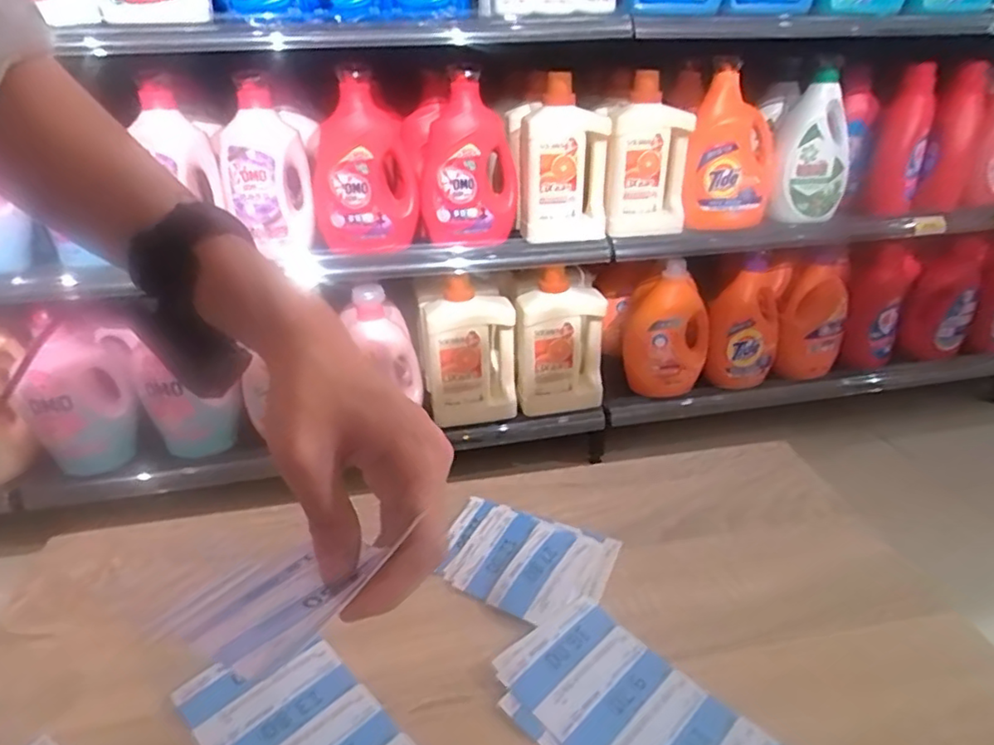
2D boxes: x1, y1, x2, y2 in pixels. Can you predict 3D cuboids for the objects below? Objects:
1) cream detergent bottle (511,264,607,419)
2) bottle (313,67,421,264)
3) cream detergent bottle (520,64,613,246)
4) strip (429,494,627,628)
[{"bbox_3d":[0.138,-0.072,1.384,0.201,0.312,0.138,2,29,4],"label":"cream detergent bottle"},{"bbox_3d":[-0.247,-0.389,1.159,0.187,0.294,0.140,-5,29,-9],"label":"bottle"},{"bbox_3d":[0.139,-0.416,1.234,0.176,0.304,0.096,-6,29,-10],"label":"cream detergent bottle"},{"bbox_3d":[0.016,0.129,0.433,0.118,0.009,0.090,13,31,22],"label":"strip"}]

